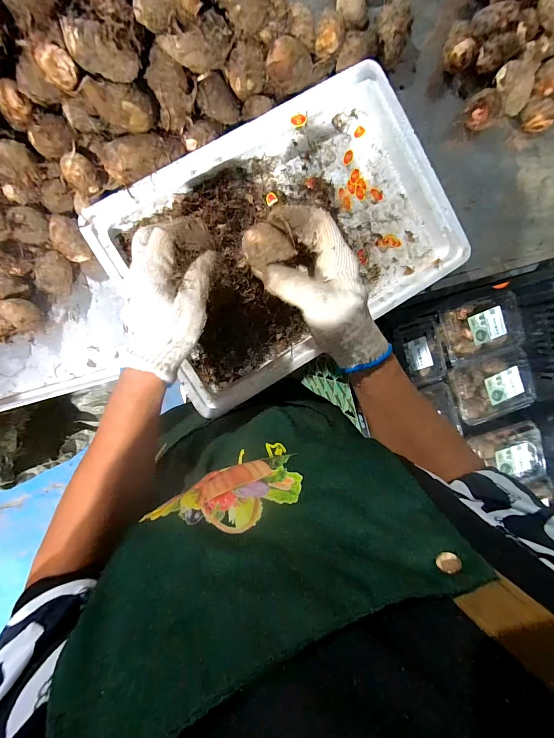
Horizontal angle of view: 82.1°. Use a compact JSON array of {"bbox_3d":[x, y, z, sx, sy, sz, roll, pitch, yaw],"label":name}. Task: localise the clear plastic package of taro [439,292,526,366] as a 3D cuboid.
[{"bbox_3d":[0.433,-0.085,0.686,0.172,0.060,0.128,-16,96,-8],"label":"clear plastic package of taro"}]

